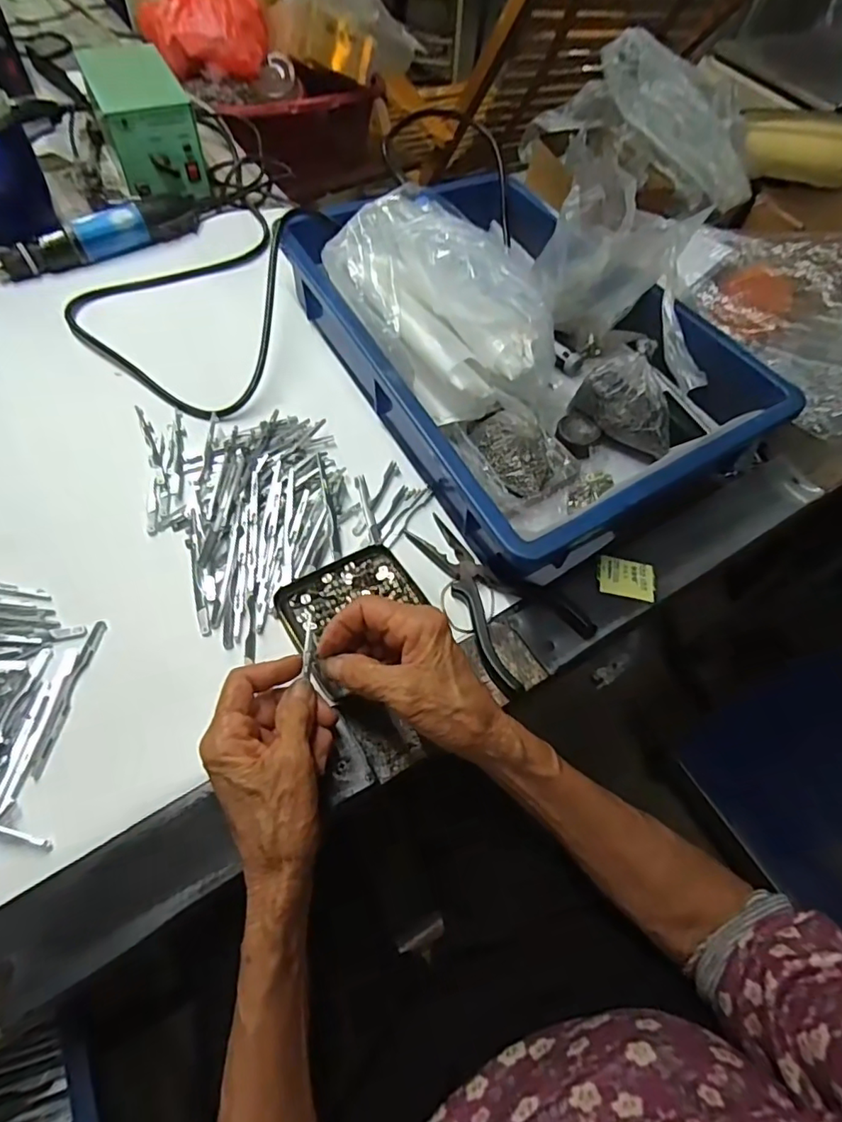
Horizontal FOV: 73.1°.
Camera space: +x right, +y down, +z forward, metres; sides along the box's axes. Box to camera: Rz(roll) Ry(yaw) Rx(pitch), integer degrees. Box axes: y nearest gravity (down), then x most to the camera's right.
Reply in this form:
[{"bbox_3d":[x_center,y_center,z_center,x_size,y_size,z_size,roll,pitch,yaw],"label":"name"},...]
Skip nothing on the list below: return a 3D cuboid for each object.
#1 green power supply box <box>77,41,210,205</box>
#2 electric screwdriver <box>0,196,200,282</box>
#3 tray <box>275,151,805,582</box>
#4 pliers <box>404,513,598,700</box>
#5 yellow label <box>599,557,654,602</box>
[{"bbox_3d":[-0.309,-0.493,0.638,0.097,0.102,0.145,-18,61,-17],"label":"green power supply box"},{"bbox_3d":[-0.339,-0.334,0.582,0.231,0.031,0.030,-29,66,-22],"label":"electric screwdriver"},{"bbox_3d":[0.093,-0.193,0.489,0.279,0.131,0.374,-23,63,-19],"label":"tray"},{"bbox_3d":[0.053,0.020,0.429,0.081,0.012,0.149,-28,66,-21],"label":"pliers"},{"bbox_3d":[0.163,0.013,0.447,0.042,0.004,0.034,13,58,1],"label":"yellow label"}]

